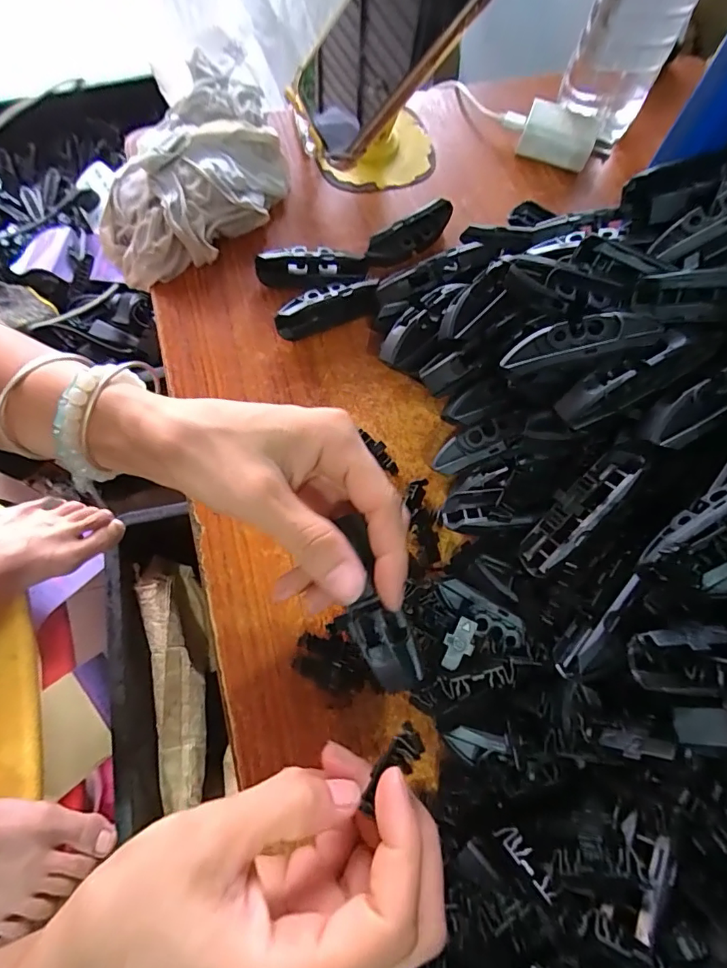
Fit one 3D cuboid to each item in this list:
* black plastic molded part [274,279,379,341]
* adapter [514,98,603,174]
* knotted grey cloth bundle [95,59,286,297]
[{"bbox_3d":[-0.023,-0.111,0.312,0.066,0.025,0.017,-24,72,-11],"label":"black plastic molded part"},{"bbox_3d":[0.148,-0.265,0.375,0.054,0.027,0.036,21,70,6],"label":"adapter"},{"bbox_3d":[-0.109,-0.209,0.336,0.090,0.037,0.163,26,70,7],"label":"knotted grey cloth bundle"}]

